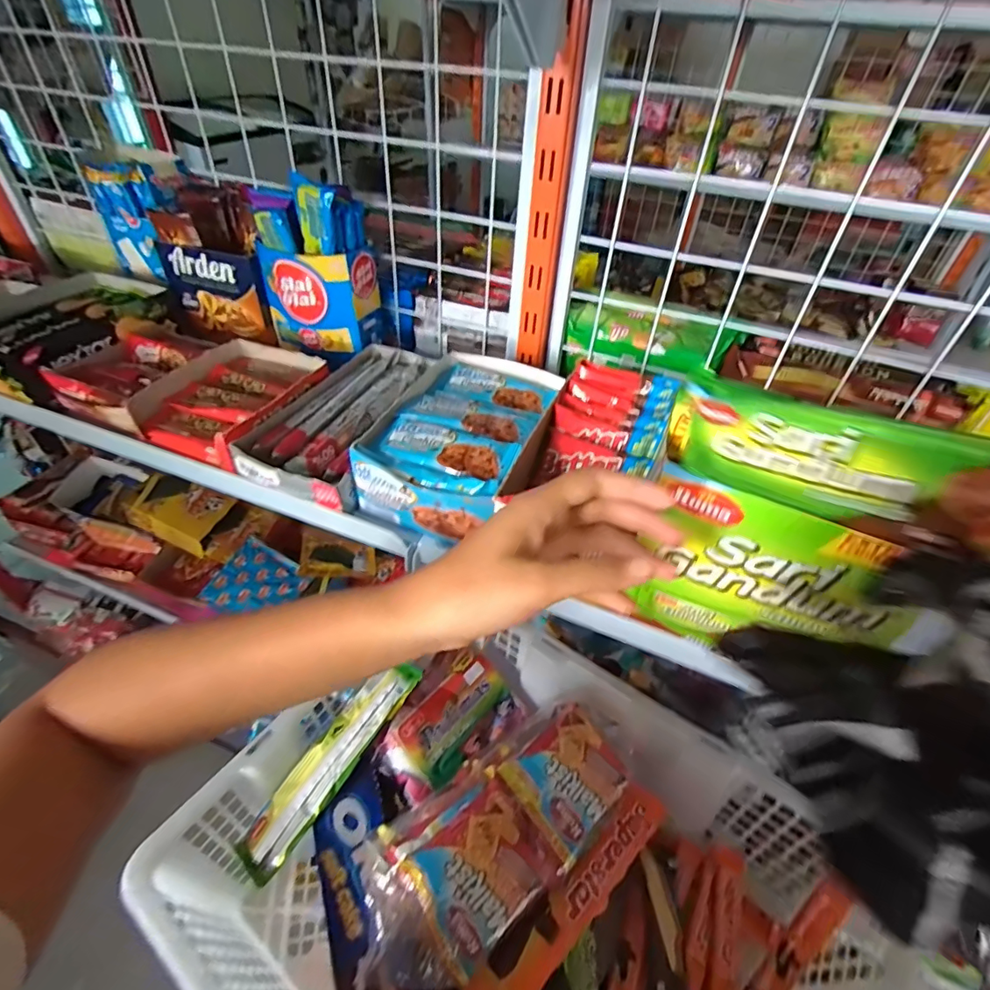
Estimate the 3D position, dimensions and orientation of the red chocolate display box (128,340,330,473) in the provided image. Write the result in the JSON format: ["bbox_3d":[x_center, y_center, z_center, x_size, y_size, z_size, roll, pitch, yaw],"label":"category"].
[{"bbox_3d":[-0.269,-0.107,0.534,0.133,0.046,0.170,18,45,15],"label":"red chocolate display box"}]

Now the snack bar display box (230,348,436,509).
[{"bbox_3d":[-0.143,-0.093,0.521,0.119,0.049,0.244,18,45,14],"label":"snack bar display box"}]

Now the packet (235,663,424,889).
[{"bbox_3d":[-0.143,0.232,0.446,0.048,0.016,0.193,29,62,24],"label":"packet"}]

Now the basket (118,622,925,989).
[{"bbox_3d":[0.021,0.328,0.412,0.461,0.167,0.343,27,48,23],"label":"basket"}]

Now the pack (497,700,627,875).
[{"bbox_3d":[0.061,0.239,0.425,0.092,0.032,0.082,-30,52,-31],"label":"pack"}]

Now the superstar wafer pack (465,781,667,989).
[{"bbox_3d":[0.064,0.307,0.390,0.199,0.021,0.040,-32,54,-33],"label":"superstar wafer pack"}]

